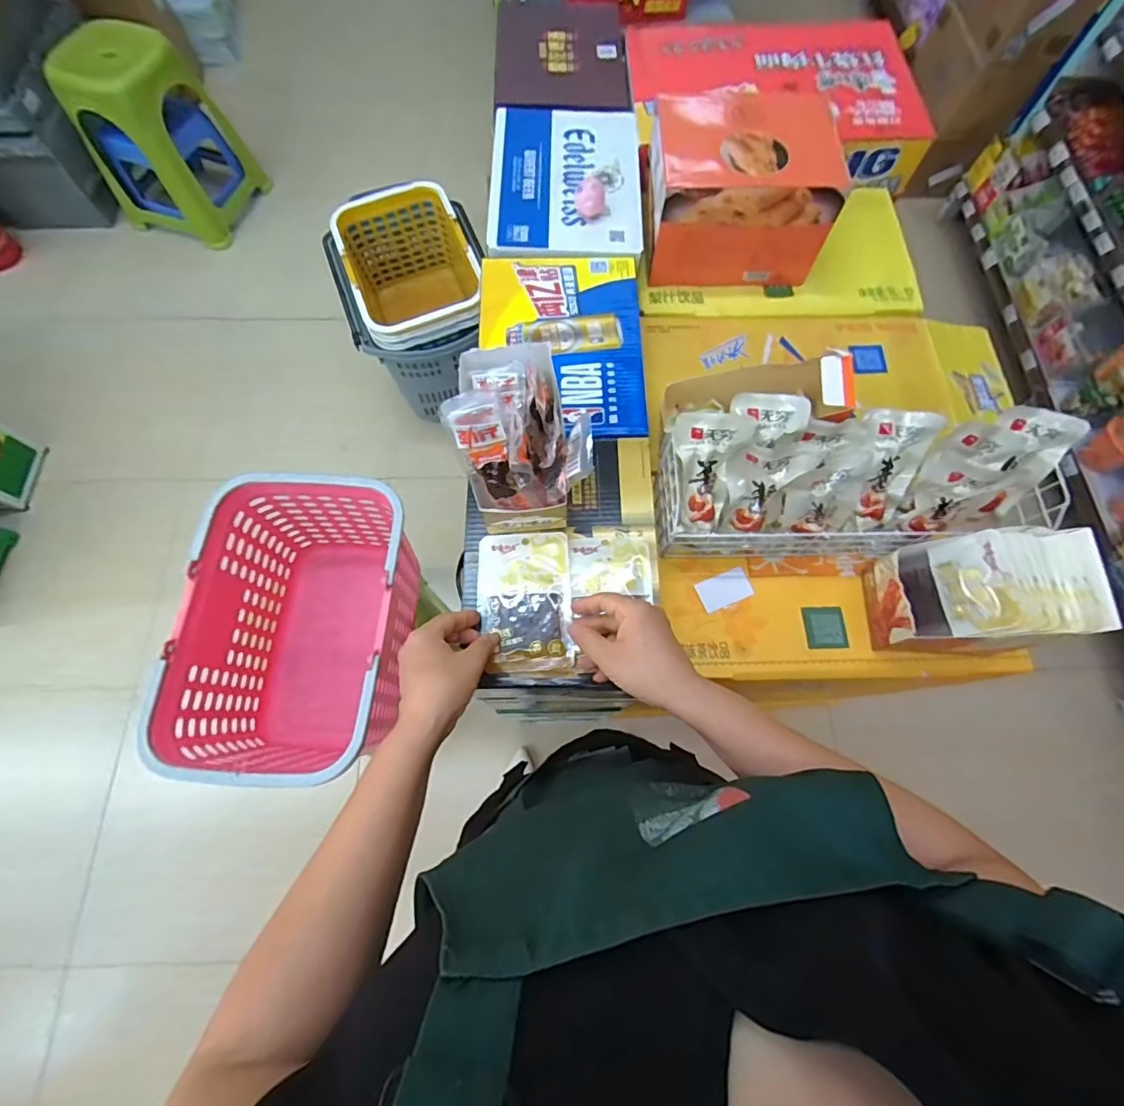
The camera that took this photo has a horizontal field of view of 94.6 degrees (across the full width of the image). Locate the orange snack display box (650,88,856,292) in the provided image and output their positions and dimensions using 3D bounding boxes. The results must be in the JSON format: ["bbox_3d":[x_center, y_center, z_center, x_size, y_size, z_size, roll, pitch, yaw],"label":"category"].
[{"bbox_3d":[0.230,-0.479,0.689,0.217,0.136,0.178,0,70,-1],"label":"orange snack display box"}]

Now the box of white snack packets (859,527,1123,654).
[{"bbox_3d":[0.393,0.042,0.500,0.125,0.137,0.107,0,70,-1],"label":"box of white snack packets"}]

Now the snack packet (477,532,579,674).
[{"bbox_3d":[-0.037,0.047,0.518,0.091,0.014,0.134,-3,71,-2],"label":"snack packet"}]

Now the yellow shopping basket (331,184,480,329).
[{"bbox_3d":[-0.391,-0.683,1.379,0.283,0.284,0.450,-16,72,-7],"label":"yellow shopping basket"}]

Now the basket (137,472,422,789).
[{"bbox_3d":[-0.380,0.125,0.814,0.279,0.277,0.404,4,70,0],"label":"basket"}]

